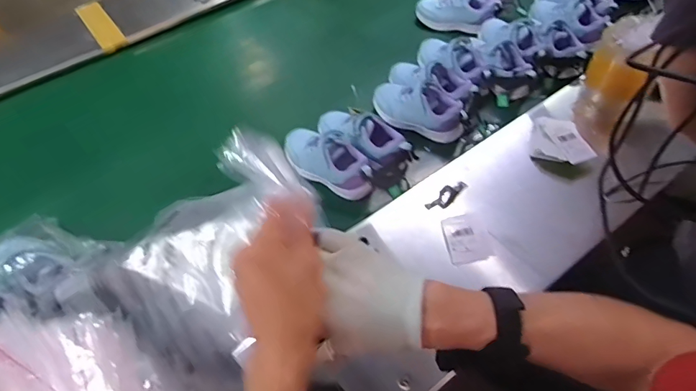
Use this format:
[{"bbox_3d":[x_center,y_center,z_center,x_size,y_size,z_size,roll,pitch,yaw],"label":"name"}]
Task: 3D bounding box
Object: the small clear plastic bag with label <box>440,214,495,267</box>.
[{"bbox_3d":[0.177,0.062,0.635,0.068,0.012,0.078,-9,54,-2],"label":"small clear plastic bag with label"}]

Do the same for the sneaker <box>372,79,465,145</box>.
[{"bbox_3d":[0.127,-0.165,0.794,0.180,0.063,0.073,23,59,20],"label":"sneaker"}]

